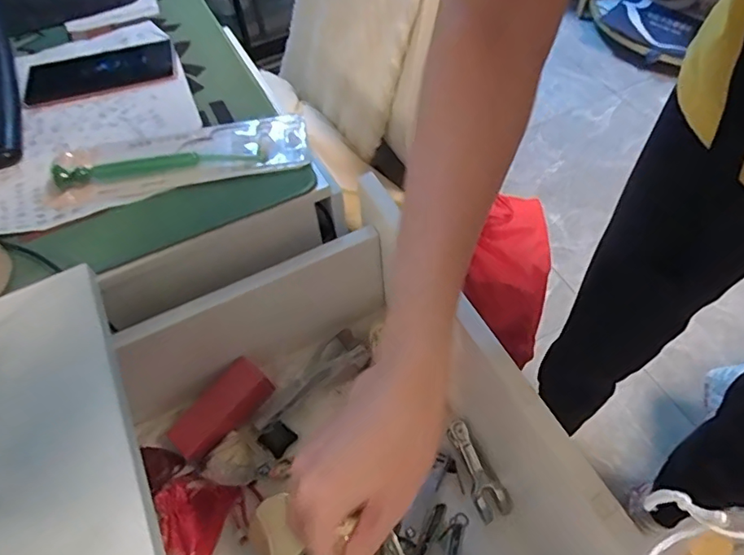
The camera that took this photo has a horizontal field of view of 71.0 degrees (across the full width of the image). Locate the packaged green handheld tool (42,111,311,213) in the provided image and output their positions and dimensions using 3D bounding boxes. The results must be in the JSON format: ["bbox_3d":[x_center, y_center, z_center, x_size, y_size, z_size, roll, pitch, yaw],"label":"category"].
[{"bbox_3d":[-0.175,-0.108,0.468,0.231,0.016,0.064,-12,55,-5],"label":"packaged green handheld tool"}]

